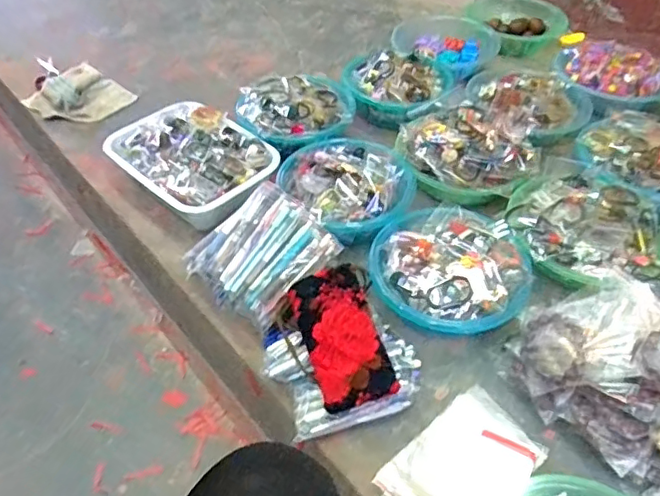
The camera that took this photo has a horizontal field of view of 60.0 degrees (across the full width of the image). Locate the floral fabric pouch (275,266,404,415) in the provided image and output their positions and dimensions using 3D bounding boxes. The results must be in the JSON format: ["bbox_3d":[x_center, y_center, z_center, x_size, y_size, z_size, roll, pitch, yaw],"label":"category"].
[{"bbox_3d":[0.008,0.108,0.724,0.122,0.058,0.181,-9,47,-10],"label":"floral fabric pouch"}]

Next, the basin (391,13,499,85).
[{"bbox_3d":[0.257,-0.455,1.314,0.214,0.081,0.203,1,46,-1],"label":"basin"}]

